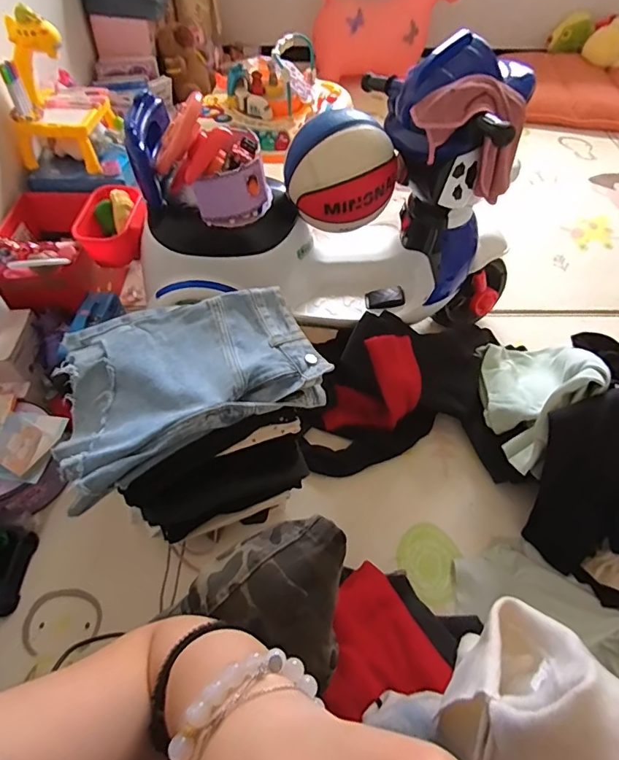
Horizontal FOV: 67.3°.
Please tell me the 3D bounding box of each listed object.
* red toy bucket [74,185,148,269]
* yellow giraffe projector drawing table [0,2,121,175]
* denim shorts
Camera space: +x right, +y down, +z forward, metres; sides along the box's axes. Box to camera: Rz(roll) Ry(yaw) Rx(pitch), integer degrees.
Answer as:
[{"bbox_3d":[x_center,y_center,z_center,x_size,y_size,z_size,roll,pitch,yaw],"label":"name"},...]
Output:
[{"bbox_3d":[-0.405,-0.327,0.965,0.137,0.097,0.165,-15,55,-11],"label":"red toy bucket"},{"bbox_3d":[-0.576,-0.650,1.038,0.205,0.280,0.178,-3,54,-2],"label":"yellow giraffe projector drawing table"},{"bbox_3d":[-0.167,-0.005,0.645,0.346,0.057,0.241,-19,56,-14],"label":"denim shorts"}]

